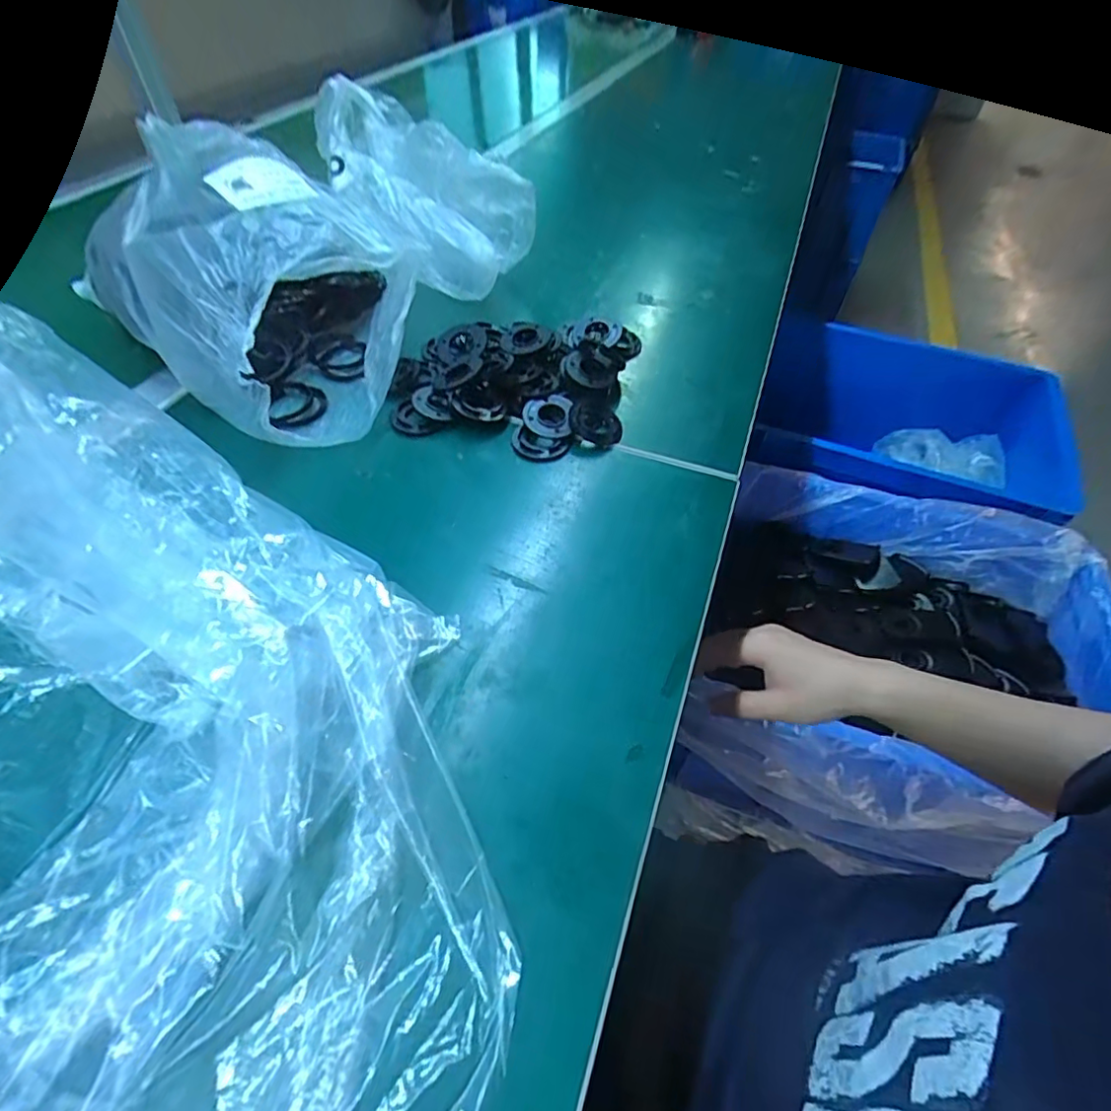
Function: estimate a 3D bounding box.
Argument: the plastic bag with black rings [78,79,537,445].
[{"bbox_3d":[-0.188,-0.255,0.481,0.224,0.127,0.323,27,54,17],"label":"plastic bag with black rings"}]

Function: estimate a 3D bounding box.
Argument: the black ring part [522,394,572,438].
[{"bbox_3d":[-0.004,-0.107,0.440,0.038,0.007,0.038,-14,70,-11],"label":"black ring part"}]

